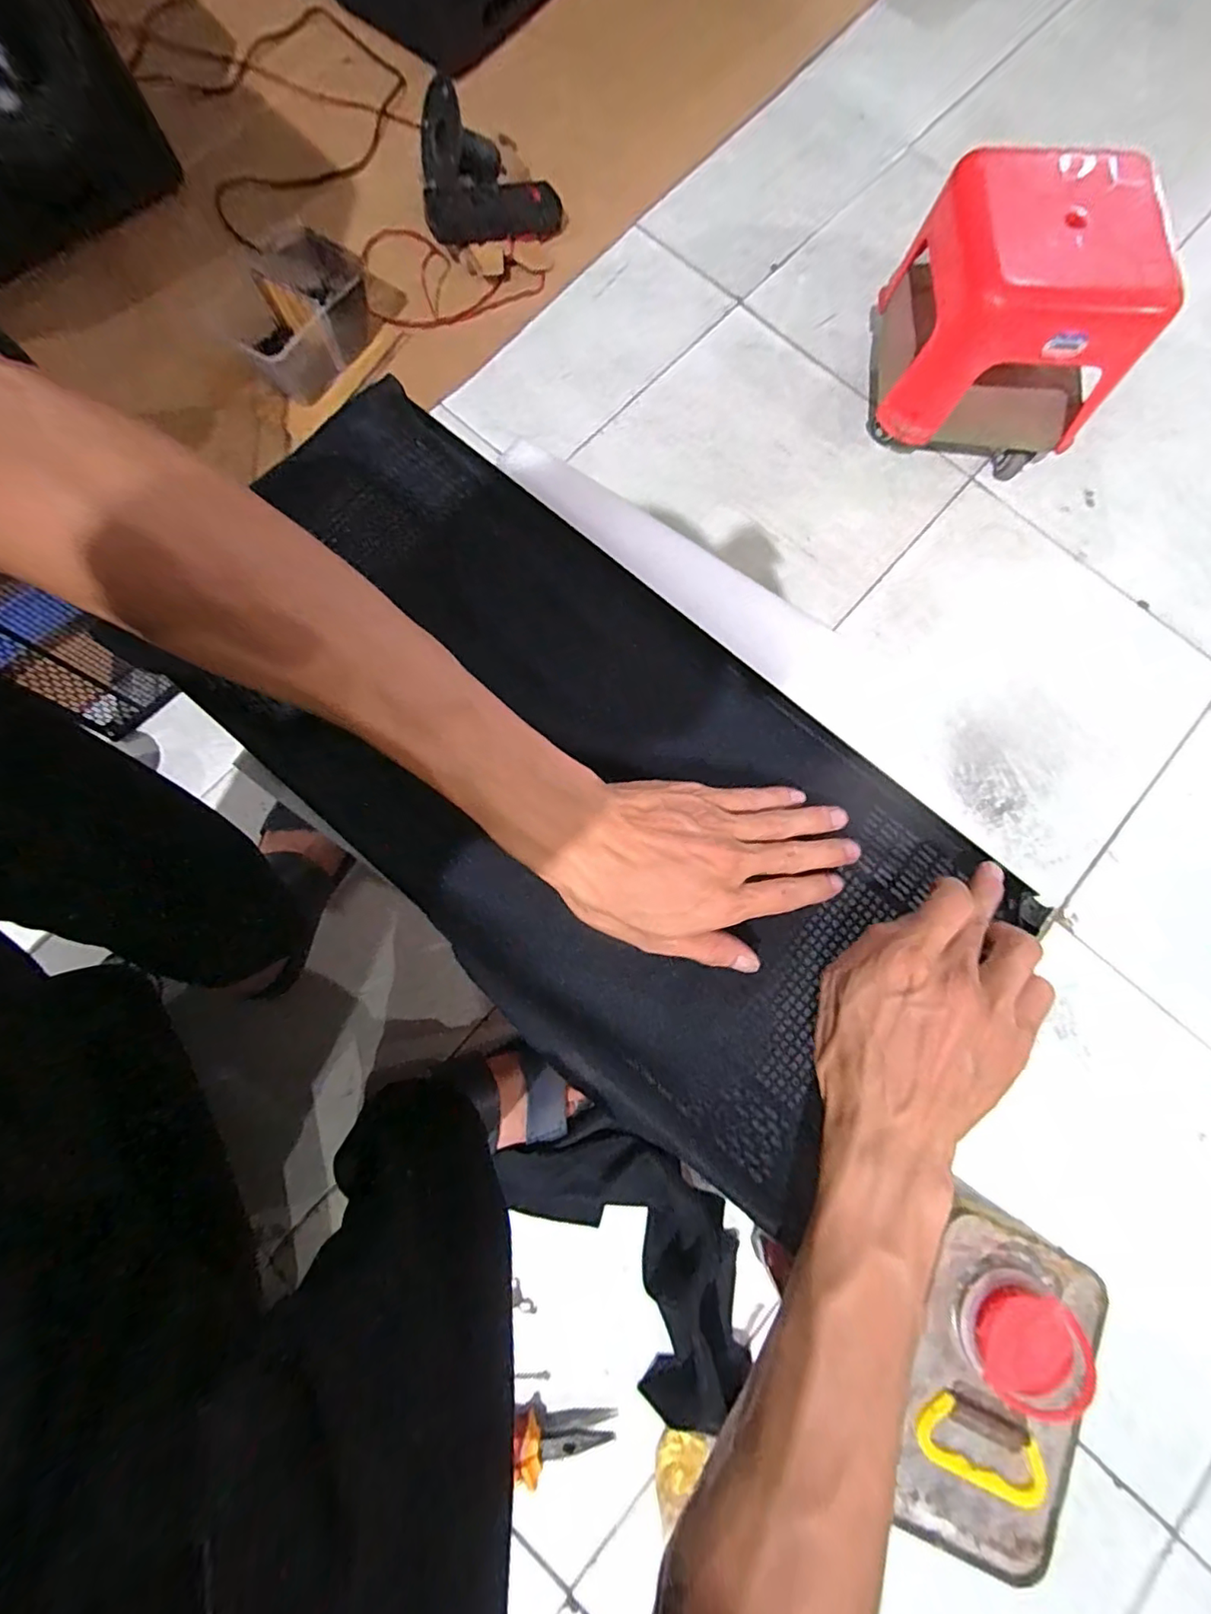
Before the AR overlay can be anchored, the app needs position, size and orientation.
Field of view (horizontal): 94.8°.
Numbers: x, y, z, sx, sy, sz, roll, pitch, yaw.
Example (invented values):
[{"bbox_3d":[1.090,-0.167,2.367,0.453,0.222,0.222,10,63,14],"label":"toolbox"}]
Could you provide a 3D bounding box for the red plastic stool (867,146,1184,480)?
[{"bbox_3d":[0.451,-0.546,0.643,0.228,0.211,0.221,4,80,1],"label":"red plastic stool"}]

